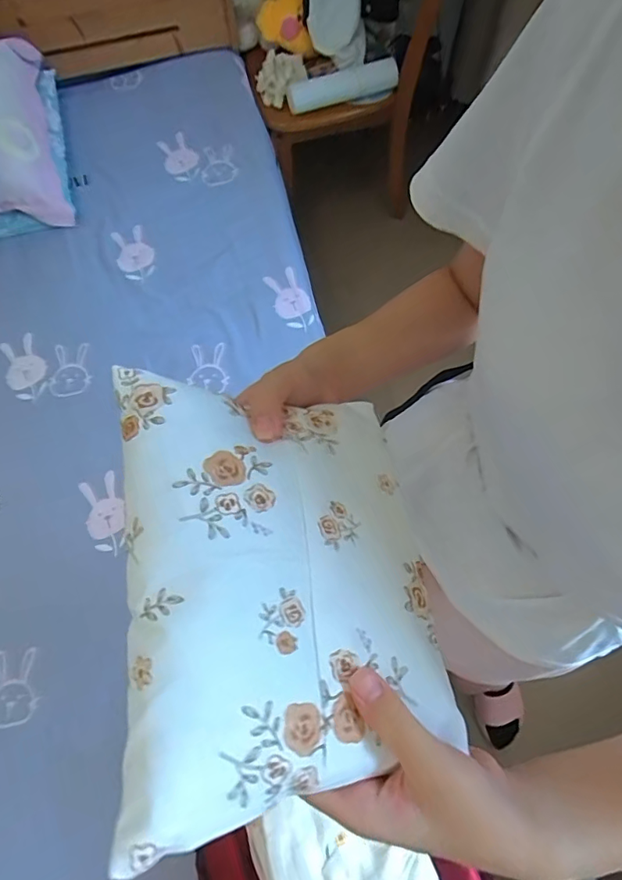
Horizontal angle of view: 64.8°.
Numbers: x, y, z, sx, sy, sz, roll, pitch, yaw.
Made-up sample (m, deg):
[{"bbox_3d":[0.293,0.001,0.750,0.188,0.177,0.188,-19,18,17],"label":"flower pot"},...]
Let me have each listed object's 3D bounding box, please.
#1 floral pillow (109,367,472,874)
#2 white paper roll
[{"bbox_3d":[-0.020,0.066,0.272,0.160,0.060,0.212,-2,63,-24],"label":"floral pillow"},{"bbox_3d":[0.081,-0.913,1.264,0.299,0.052,0.065,-20,72,-5],"label":"white paper roll"}]

